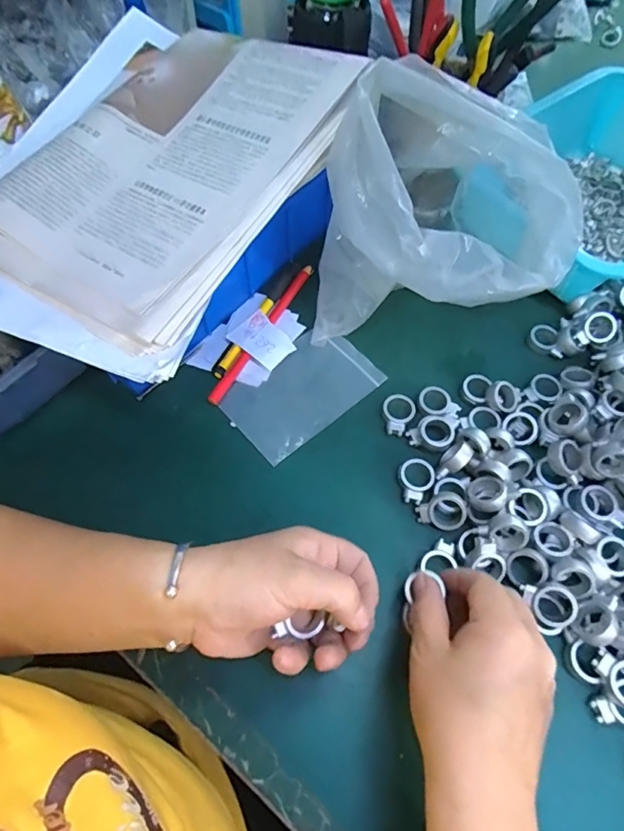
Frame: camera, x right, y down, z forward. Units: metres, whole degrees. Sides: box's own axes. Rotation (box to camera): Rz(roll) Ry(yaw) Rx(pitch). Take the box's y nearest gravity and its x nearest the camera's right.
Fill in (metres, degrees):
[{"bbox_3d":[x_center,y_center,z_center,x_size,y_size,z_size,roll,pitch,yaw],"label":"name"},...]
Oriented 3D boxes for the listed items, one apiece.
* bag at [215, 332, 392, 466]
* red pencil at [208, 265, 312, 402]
[{"bbox_3d":[-0.008,-0.022,0.395,0.122,0.006,0.076,-37,68,-18],"label":"bag"},{"bbox_3d":[-0.042,-0.074,0.420,0.010,0.008,0.164,26,65,13],"label":"red pencil"}]

